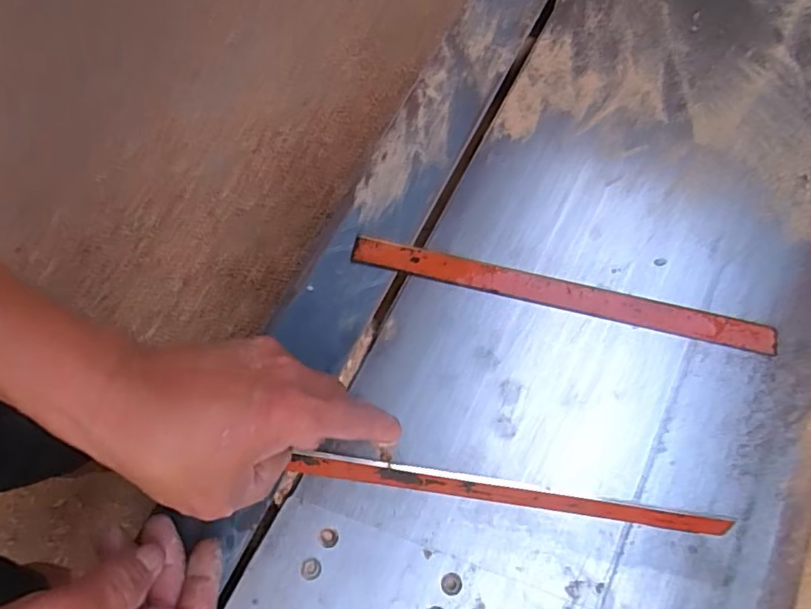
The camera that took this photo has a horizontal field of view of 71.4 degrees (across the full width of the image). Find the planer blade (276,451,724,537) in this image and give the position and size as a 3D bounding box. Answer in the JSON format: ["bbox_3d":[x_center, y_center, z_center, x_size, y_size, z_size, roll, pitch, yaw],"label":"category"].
[{"bbox_3d":[0.065,0.118,0.350,0.265,0.027,0.005,8,40,0],"label":"planer blade"}]

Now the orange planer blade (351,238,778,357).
[{"bbox_3d":[0.113,-0.008,0.406,0.303,0.004,0.023,12,72,2],"label":"orange planer blade"}]

